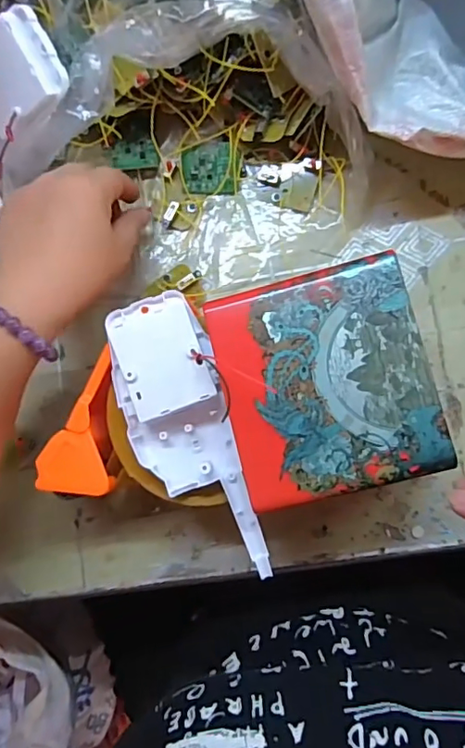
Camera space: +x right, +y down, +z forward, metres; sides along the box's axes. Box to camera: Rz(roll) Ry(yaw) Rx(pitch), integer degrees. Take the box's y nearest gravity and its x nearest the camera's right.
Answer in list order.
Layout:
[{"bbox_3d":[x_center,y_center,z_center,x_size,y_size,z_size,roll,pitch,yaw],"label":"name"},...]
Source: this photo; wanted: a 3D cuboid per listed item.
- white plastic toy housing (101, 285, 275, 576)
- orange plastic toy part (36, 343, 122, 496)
[{"bbox_3d":[-0.028,0.034,0.307,0.058,0.028,0.161,-17,84,5],"label":"white plastic toy housing"},{"bbox_3d":[-0.091,0.029,0.318,0.044,0.014,0.081,-1,85,7],"label":"orange plastic toy part"}]

